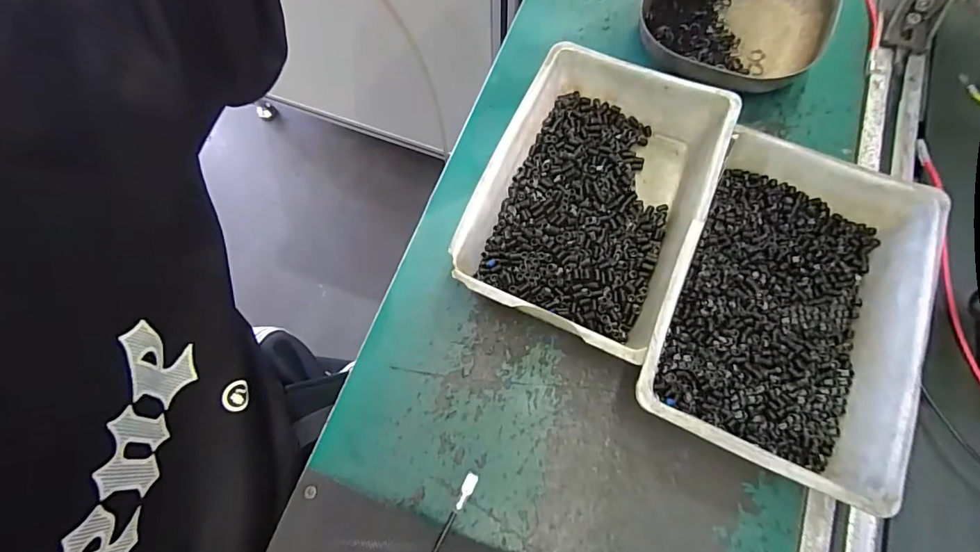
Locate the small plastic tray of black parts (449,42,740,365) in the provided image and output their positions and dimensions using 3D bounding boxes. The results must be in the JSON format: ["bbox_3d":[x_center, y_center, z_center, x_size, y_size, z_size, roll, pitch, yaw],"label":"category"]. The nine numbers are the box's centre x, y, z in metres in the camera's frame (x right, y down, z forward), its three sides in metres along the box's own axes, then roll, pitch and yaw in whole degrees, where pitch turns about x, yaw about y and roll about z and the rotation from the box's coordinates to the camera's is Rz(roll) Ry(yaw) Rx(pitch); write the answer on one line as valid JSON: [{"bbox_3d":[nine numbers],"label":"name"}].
[{"bbox_3d":[0.069,-0.055,0.332,0.139,0.056,0.198,24,73,9],"label":"small plastic tray of black parts"}]

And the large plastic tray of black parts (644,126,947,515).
[{"bbox_3d":[0.184,0.019,0.301,0.136,0.056,0.200,24,73,10],"label":"large plastic tray of black parts"}]

